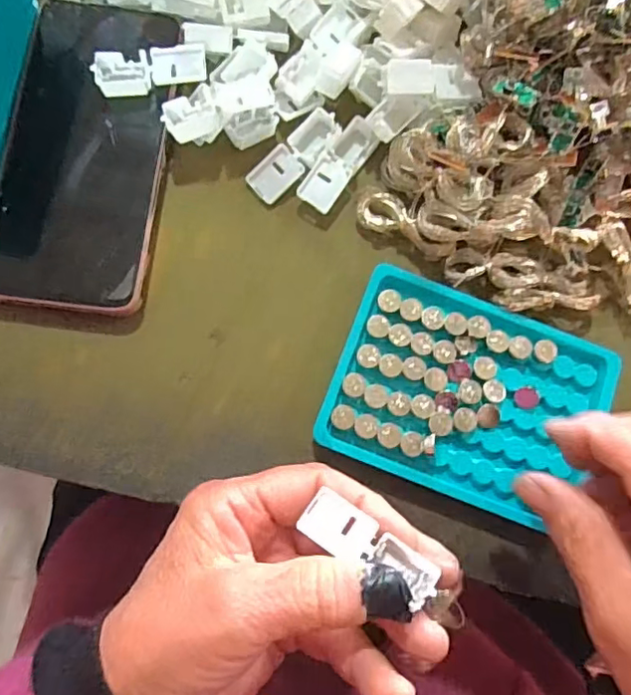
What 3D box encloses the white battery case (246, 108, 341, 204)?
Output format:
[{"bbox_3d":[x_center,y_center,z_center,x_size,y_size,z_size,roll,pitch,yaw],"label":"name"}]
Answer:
[{"bbox_3d":[-0.011,-0.100,0.312,0.055,0.011,0.021,-42,85,-11],"label":"white battery case"}]

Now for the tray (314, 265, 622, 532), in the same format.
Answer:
[{"bbox_3d":[0.074,0.023,0.288,0.128,0.017,0.095,21,78,0],"label":"tray"}]

